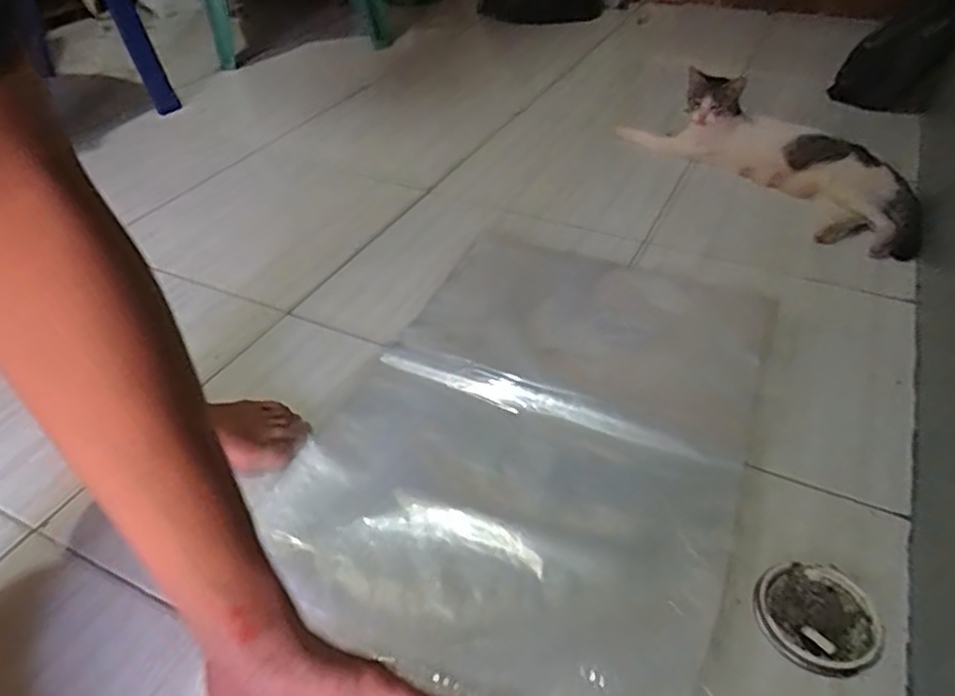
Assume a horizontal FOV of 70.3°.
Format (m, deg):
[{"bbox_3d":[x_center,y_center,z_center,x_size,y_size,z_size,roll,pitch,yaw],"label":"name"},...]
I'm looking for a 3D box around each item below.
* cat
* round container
[{"bbox_3d":[0.549,-0.380,1.233,0.213,0.184,0.628,-21,45,-21],"label":"cat"},{"bbox_3d":[0.303,0.238,0.601,0.100,0.014,0.099,-1,41,1],"label":"round container"}]

